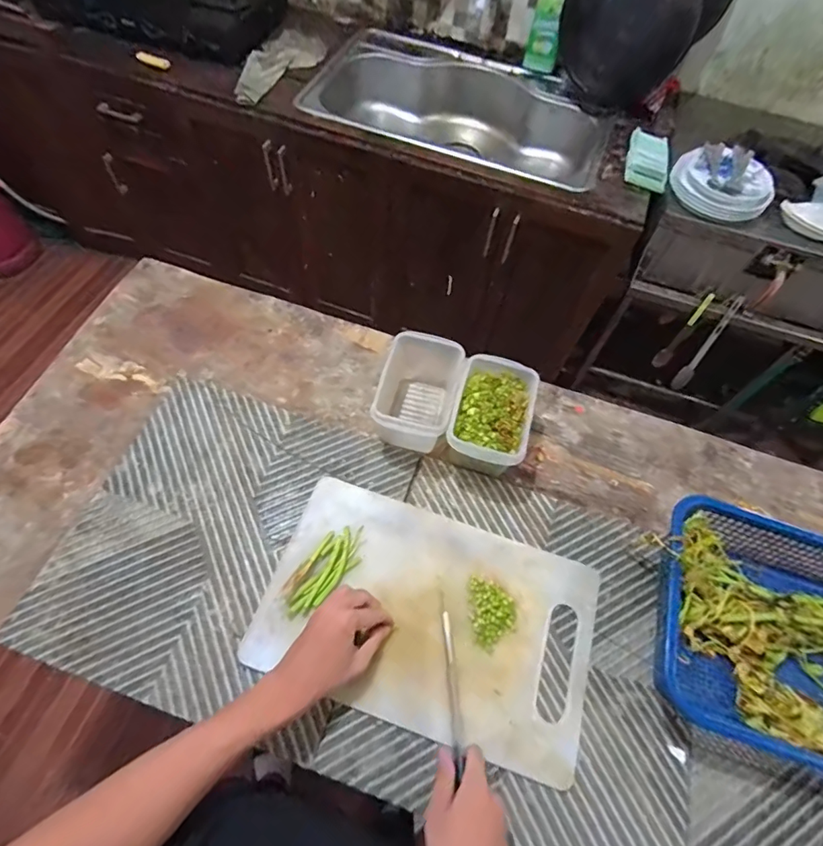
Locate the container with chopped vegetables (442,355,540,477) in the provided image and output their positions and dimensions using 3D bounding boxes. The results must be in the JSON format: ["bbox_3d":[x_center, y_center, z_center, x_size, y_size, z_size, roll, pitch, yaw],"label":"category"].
[{"bbox_3d":[0.111,-0.003,0.694,0.103,0.090,0.167,16,61,5],"label":"container with chopped vegetables"}]

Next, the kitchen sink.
[{"bbox_3d":[0.137,-0.884,1.477,0.849,0.225,0.516,20,62,7],"label":"kitchen sink"}]

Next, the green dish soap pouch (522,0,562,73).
[{"bbox_3d":[0.377,-1.105,1.372,0.094,0.171,0.052,39,65,16],"label":"green dish soap pouch"}]

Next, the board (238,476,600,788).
[{"bbox_3d":[0.023,0.235,0.595,0.394,0.015,0.245,18,61,7],"label":"board"}]

